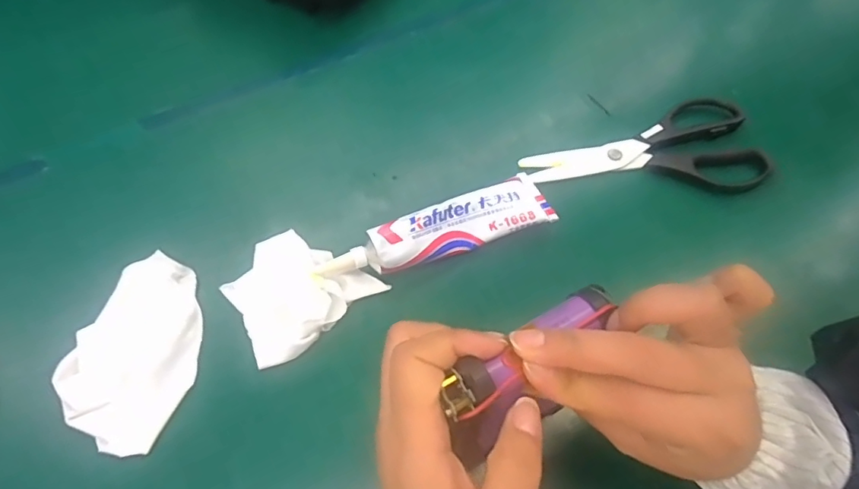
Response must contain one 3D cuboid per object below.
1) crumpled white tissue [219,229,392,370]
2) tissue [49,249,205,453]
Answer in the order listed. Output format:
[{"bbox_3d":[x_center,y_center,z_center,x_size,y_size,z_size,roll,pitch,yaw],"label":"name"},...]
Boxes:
[{"bbox_3d":[-0.092,0.026,0.352,0.089,0.018,0.080,-38,68,-19],"label":"crumpled white tissue"},{"bbox_3d":[-0.184,0.065,0.332,0.074,0.013,0.117,14,62,7],"label":"tissue"}]

